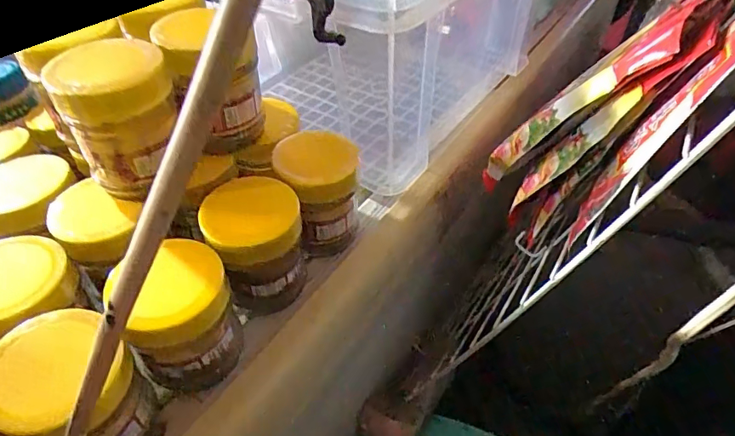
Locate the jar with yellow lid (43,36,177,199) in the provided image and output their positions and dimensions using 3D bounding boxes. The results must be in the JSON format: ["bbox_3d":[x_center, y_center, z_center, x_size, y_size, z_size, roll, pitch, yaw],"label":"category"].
[{"bbox_3d":[-0.154,-0.061,0.308,0.065,0.090,0.077,-21,48,-20],"label":"jar with yellow lid"}]

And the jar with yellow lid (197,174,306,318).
[{"bbox_3d":[-0.081,0.020,0.354,0.063,0.081,0.066,-1,44,0],"label":"jar with yellow lid"}]

